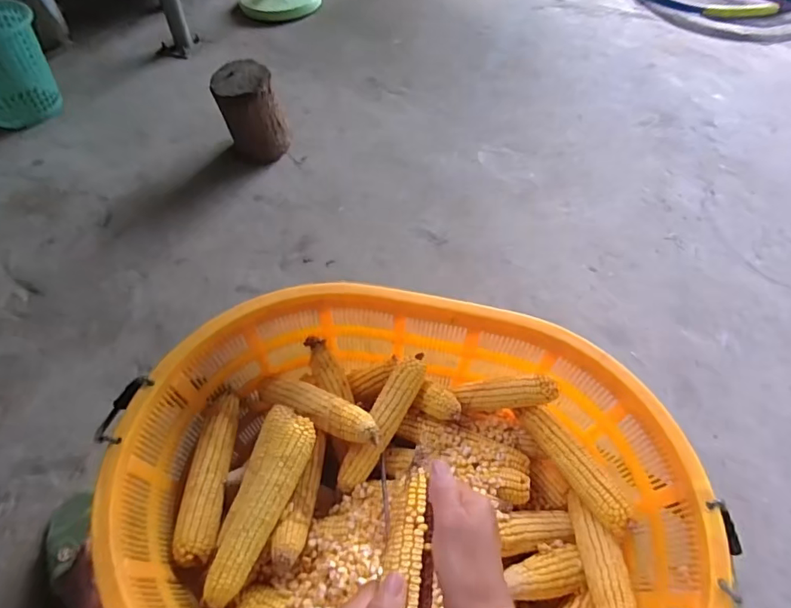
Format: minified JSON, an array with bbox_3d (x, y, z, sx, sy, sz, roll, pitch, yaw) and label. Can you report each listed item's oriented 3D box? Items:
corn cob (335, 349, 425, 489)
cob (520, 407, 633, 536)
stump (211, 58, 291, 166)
[{"bbox_3d":[-0.012,0.158,0.652,0.042,0.052,0.204,26,75,16],"label":"corn cob"},{"bbox_3d":[0.236,0.207,0.624,0.038,0.038,0.181,-21,57,-17],"label":"cob"},{"bbox_3d":[-0.377,-0.510,1.261,0.160,0.201,0.178,-12,55,-12],"label":"stump"}]

